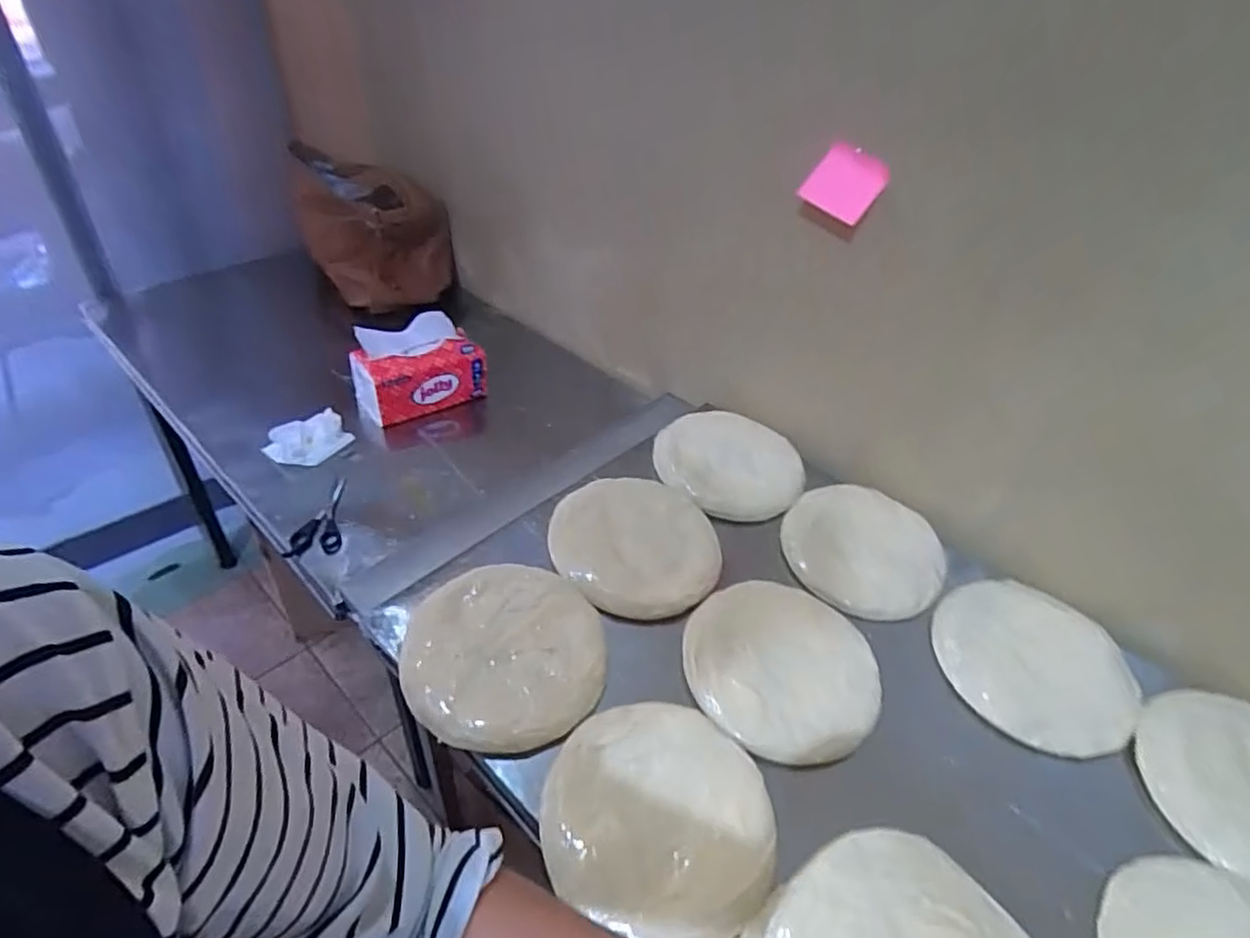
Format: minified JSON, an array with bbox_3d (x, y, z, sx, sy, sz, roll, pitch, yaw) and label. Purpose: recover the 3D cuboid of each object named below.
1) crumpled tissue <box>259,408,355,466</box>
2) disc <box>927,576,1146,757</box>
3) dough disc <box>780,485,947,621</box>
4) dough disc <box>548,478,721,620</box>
[{"bbox_3d":[-0.483,-0.043,1.004,0.118,0.050,0.056,-19,47,-26],"label":"crumpled tissue"},{"bbox_3d":[0.448,0.208,0.728,0.192,0.021,0.199,4,41,-3],"label":"disc"},{"bbox_3d":[0.304,0.095,0.839,0.191,0.011,0.205,4,41,-3],"label":"dough disc"},{"bbox_3d":[0.009,0.090,0.805,0.189,0.029,0.210,-14,40,-6],"label":"dough disc"}]

